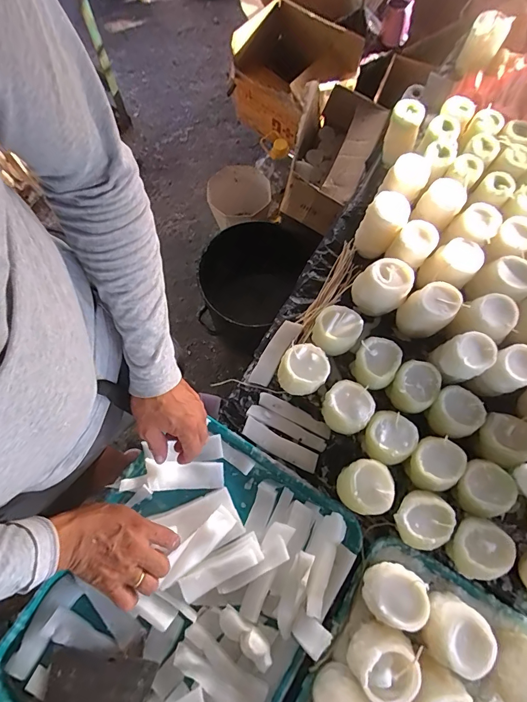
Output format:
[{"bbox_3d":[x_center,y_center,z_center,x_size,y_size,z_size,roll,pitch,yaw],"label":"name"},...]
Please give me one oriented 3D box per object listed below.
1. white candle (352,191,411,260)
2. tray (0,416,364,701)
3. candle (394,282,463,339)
[{"bbox_3d":[0.191,-0.203,0.632,0.065,0.105,0.059,25,74,7],"label":"white candle"},{"bbox_3d":[-0.105,0.338,0.514,0.339,0.050,0.435,32,75,9],"label":"tray"},{"bbox_3d":[0.262,-0.061,0.613,0.065,0.094,0.064,0,72,-1],"label":"candle"}]

